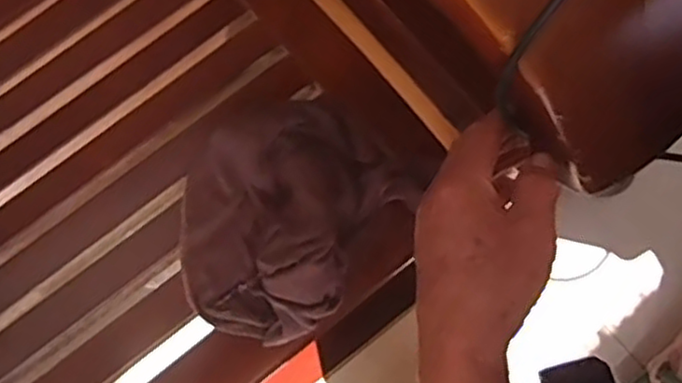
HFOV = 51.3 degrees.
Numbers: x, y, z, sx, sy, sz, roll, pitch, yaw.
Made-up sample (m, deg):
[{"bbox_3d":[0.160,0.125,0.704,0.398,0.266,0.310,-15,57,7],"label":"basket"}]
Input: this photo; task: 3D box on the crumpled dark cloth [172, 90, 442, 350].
[{"bbox_3d":[-0.045,0.012,0.554,0.156,0.068,0.194,38,80,10],"label":"crumpled dark cloth"}]

